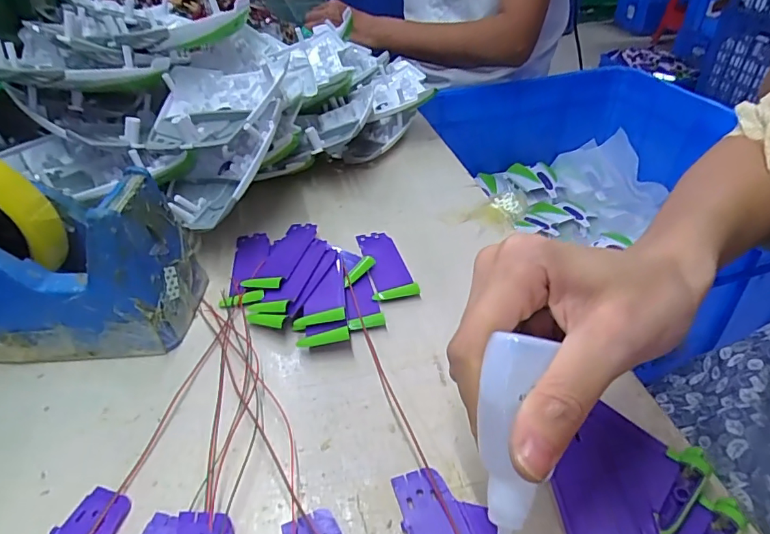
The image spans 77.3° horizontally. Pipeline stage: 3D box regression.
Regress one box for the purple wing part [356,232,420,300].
[{"bbox_3d":[0.000,-0.004,0.348,0.030,0.006,0.075,-7,40,-8],"label":"purple wing part"}]

